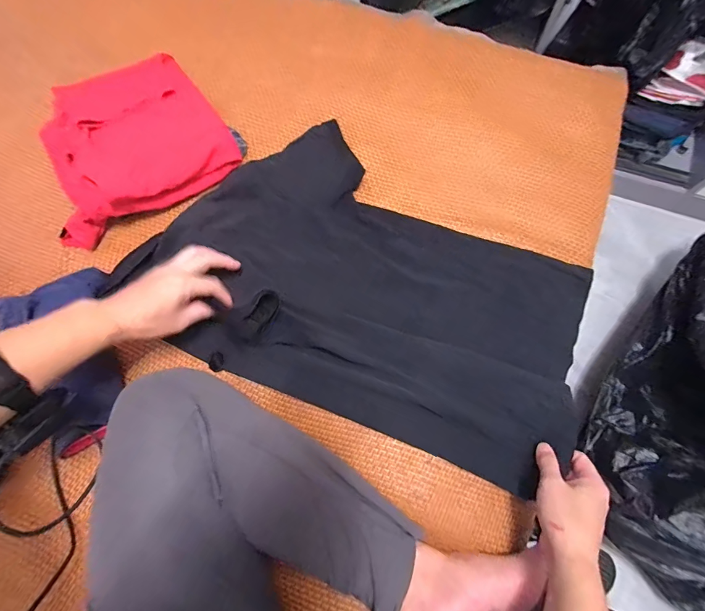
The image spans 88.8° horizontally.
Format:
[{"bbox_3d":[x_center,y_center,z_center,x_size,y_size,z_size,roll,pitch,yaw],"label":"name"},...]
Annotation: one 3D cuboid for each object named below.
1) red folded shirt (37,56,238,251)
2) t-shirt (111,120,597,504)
[{"bbox_3d":[-0.363,-0.267,0.590,0.301,0.074,0.246,-29,72,-7],"label":"red folded shirt"},{"bbox_3d":[0.023,-0.028,0.529,0.619,0.059,0.367,20,74,7],"label":"t-shirt"}]

